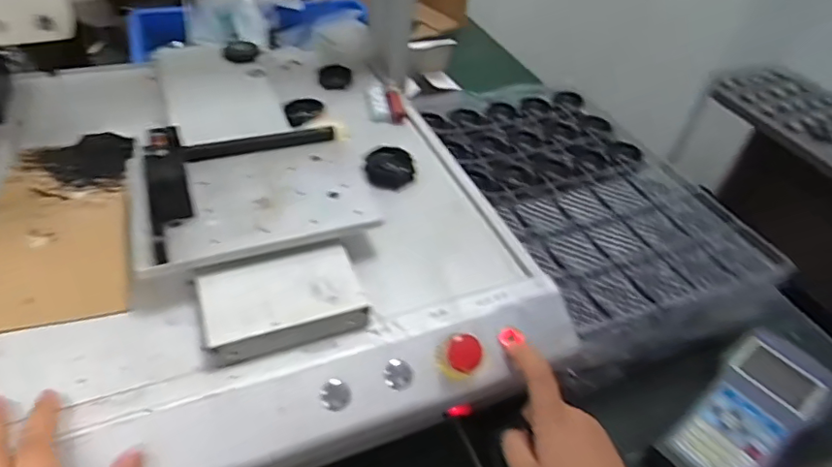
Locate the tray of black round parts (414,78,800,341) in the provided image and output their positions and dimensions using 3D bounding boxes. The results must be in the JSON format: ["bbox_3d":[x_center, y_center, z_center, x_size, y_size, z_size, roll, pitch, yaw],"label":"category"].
[{"bbox_3d":[0.198,-0.076,0.689,0.283,0.051,0.460,-12,46,-20],"label":"tray of black round parts"}]

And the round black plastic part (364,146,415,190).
[{"bbox_3d":[-0.029,-0.070,0.574,0.052,0.025,0.042,10,42,3],"label":"round black plastic part"}]

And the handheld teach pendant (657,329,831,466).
[{"bbox_3d":[0.335,0.174,0.536,0.216,0.034,0.089,-26,52,-31],"label":"handheld teach pendant"}]

